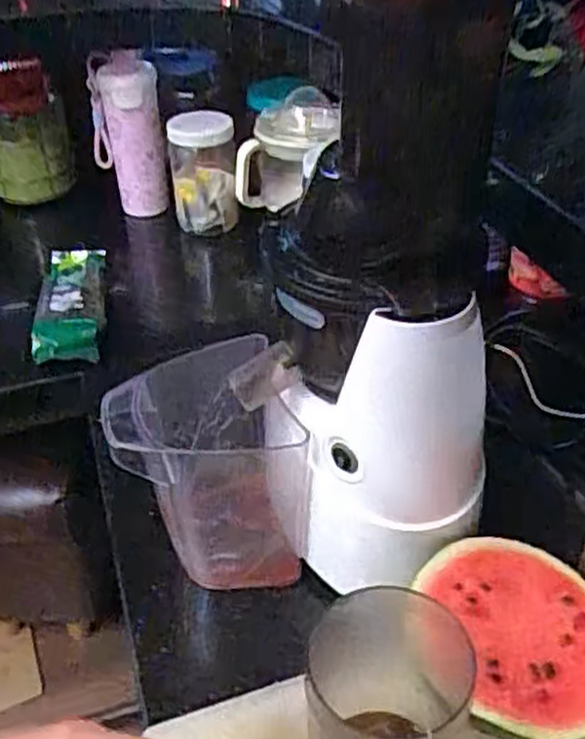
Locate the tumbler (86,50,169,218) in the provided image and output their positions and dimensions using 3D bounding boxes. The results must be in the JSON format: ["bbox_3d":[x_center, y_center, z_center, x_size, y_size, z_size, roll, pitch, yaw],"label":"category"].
[{"bbox_3d":[-0.227,-0.313,1.066,0.095,0.216,0.074,-9,38,-8],"label":"tumbler"}]

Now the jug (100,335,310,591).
[{"bbox_3d":[-0.062,0.074,0.605,0.142,0.178,0.100,-1,38,1],"label":"jug"}]

